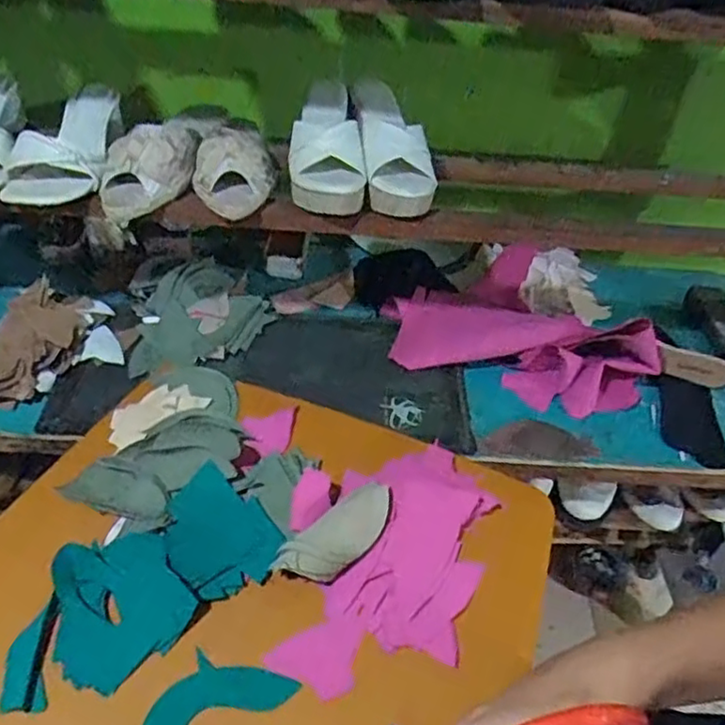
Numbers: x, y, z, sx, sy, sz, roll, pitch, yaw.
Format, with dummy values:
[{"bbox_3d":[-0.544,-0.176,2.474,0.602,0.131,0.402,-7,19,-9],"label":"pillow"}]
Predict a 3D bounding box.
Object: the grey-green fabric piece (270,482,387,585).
[{"bbox_3d":[-0.018,0.149,0.582,0.123,0.021,0.046,-32,55,-32],"label":"grey-green fabric piece"}]

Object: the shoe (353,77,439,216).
[{"bbox_3d":[0.038,-0.258,0.790,0.081,0.062,0.217,-2,44,-7],"label":"shoe"}]

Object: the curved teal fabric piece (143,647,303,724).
[{"bbox_3d":[-0.114,0.261,0.495,0.069,0.024,0.112,31,49,24],"label":"curved teal fabric piece"}]

